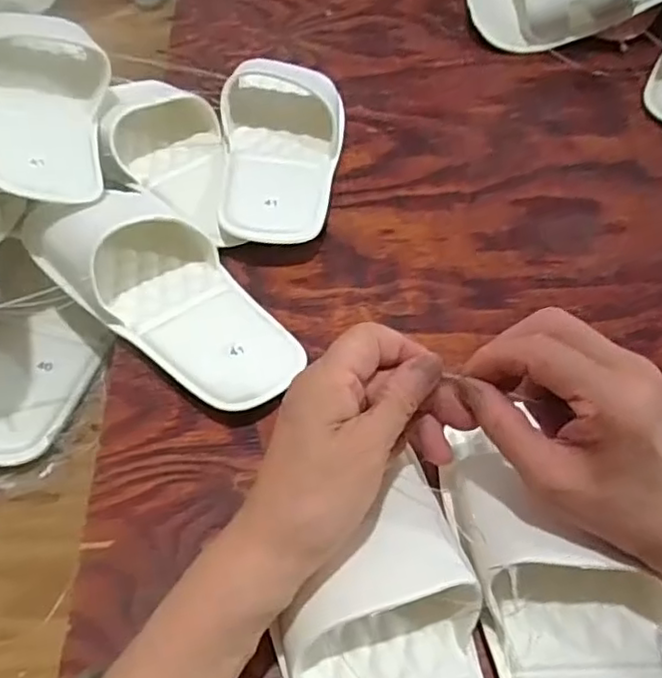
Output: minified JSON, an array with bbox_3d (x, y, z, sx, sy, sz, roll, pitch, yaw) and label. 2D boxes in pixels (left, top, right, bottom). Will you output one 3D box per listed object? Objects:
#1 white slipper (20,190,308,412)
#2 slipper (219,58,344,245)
[{"bbox_3d":[-0.114,-0.044,0.428,0.097,0.059,0.233,-39,61,-24],"label":"white slipper"},{"bbox_3d":[-0.039,-0.158,0.512,0.090,0.057,0.210,1,53,2],"label":"slipper"}]

